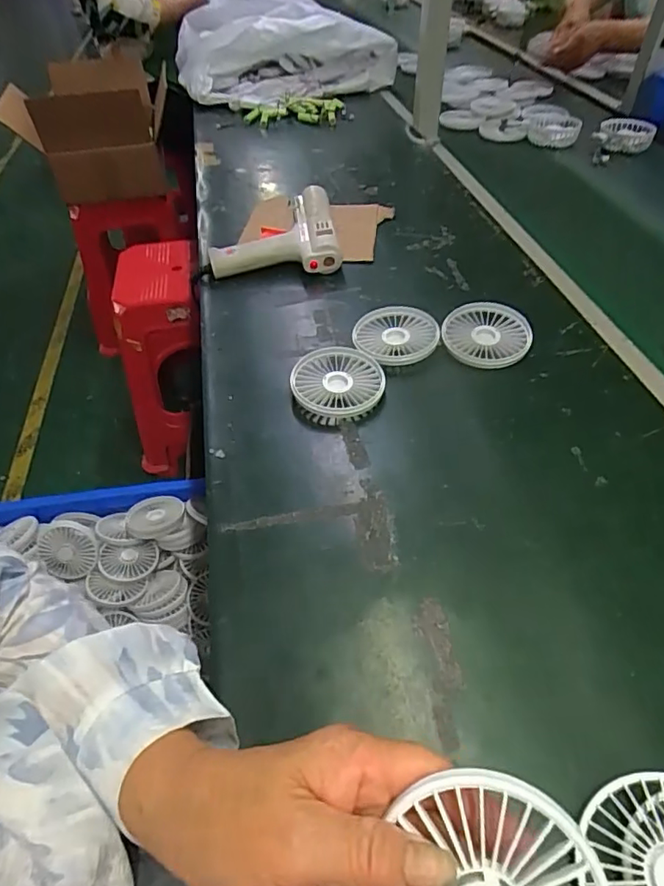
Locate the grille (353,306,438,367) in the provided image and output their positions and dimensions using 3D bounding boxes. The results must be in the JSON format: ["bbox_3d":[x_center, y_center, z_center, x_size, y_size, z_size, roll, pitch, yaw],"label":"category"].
[{"bbox_3d":[0.067,-0.114,0.580,0.088,0.018,0.085,-7,47,-3],"label":"grille"}]

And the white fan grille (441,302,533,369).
[{"bbox_3d":[0.162,-0.113,0.570,0.087,0.012,0.085,10,57,16],"label":"white fan grille"}]

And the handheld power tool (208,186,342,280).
[{"bbox_3d":[-0.068,-0.276,0.719,0.166,0.048,0.152,1,47,5],"label":"handheld power tool"}]

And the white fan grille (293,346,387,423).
[{"bbox_3d":[0.006,-0.058,0.534,0.087,0.020,0.086,-2,47,2],"label":"white fan grille"}]

